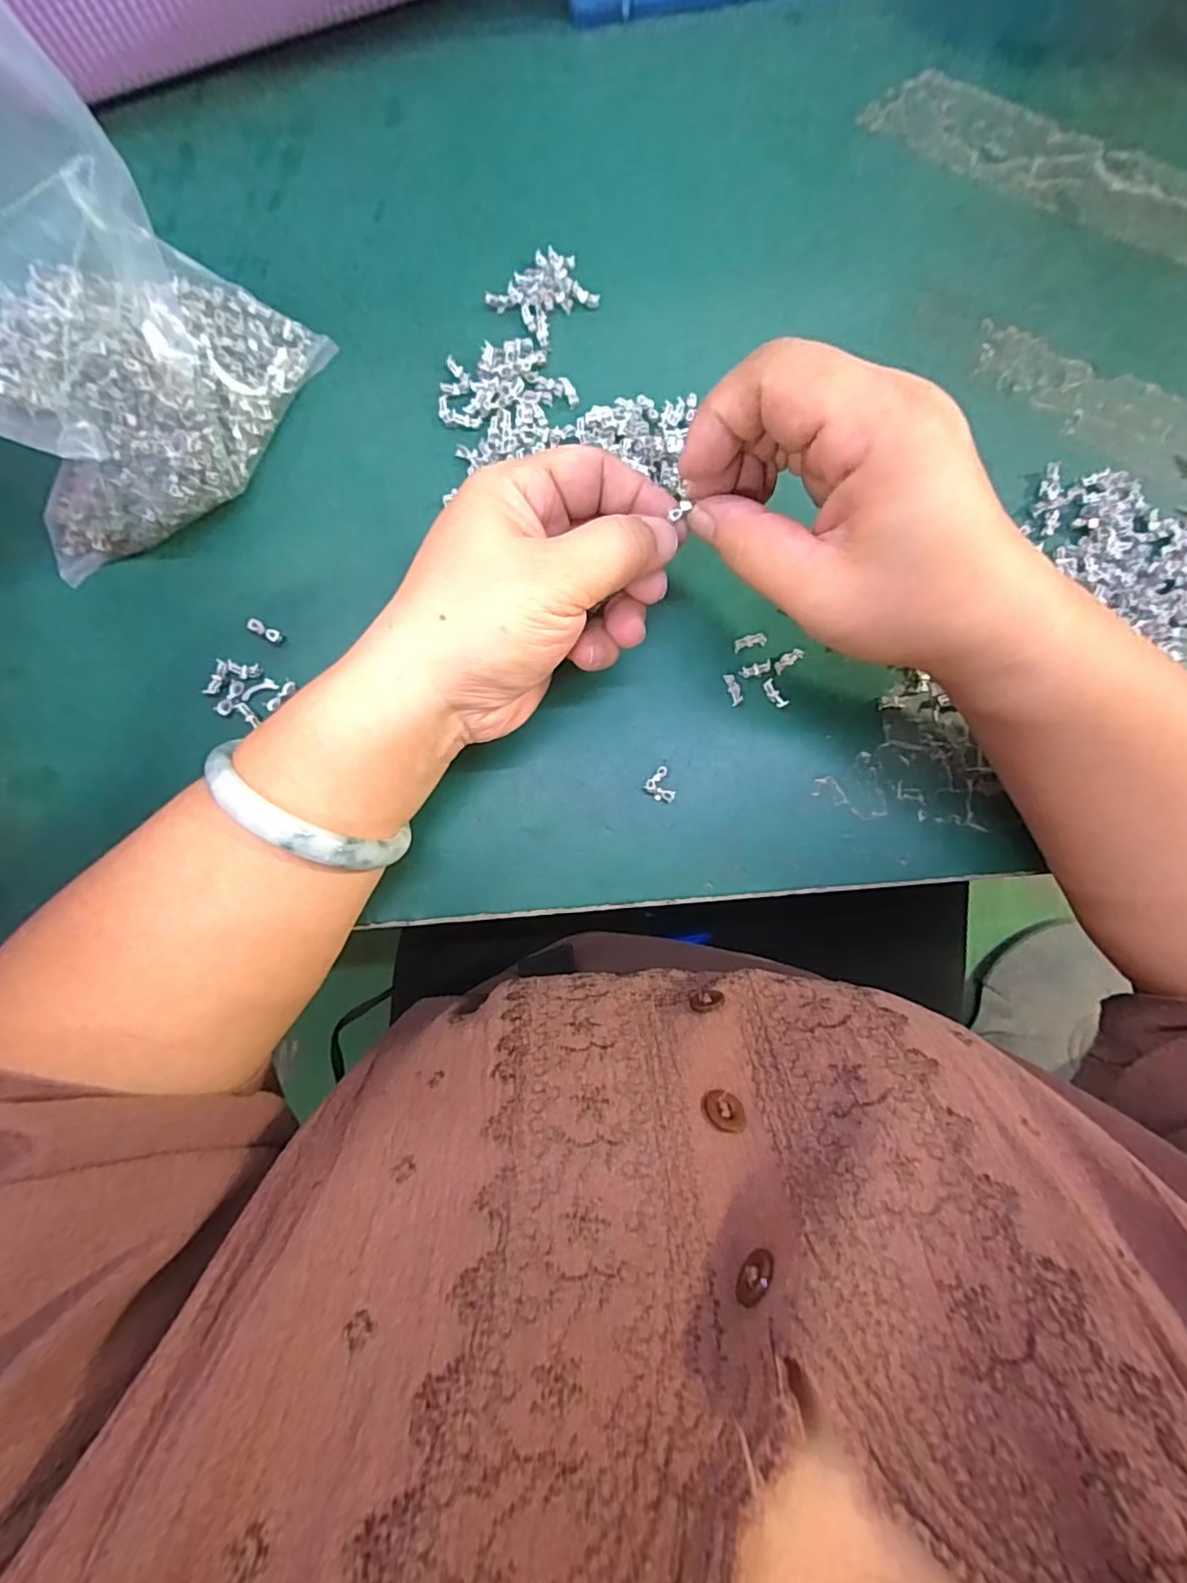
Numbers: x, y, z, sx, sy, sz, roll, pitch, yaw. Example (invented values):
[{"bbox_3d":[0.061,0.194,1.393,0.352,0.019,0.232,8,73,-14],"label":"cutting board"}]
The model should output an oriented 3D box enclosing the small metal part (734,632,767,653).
[{"bbox_3d":[0.067,-0.063,0.257,0.013,0.004,0.006,-13,85,-2],"label":"small metal part"}]

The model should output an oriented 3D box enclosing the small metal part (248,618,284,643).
[{"bbox_3d":[-0.136,-0.067,0.253,0.015,0.004,0.006,31,85,2],"label":"small metal part"}]

